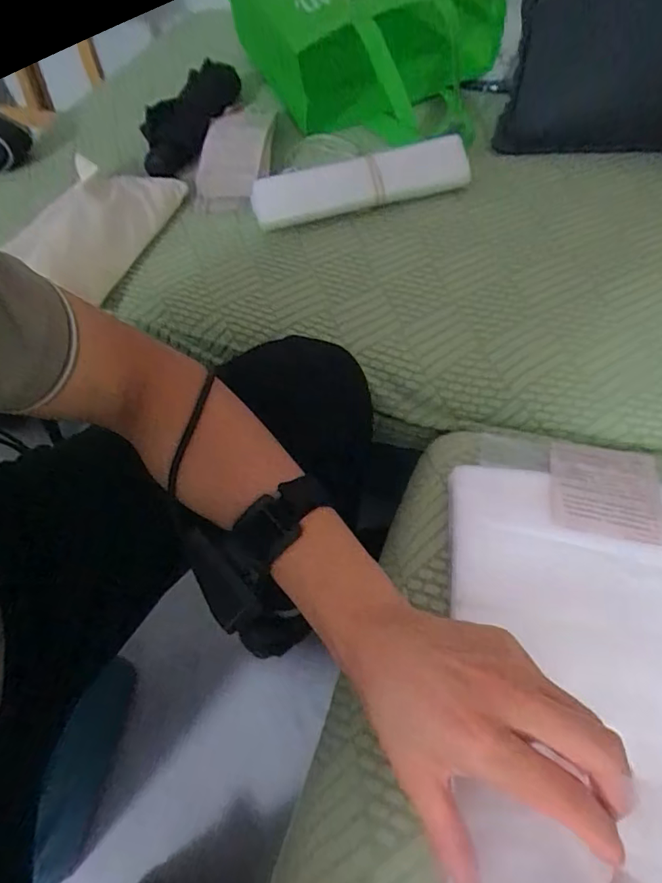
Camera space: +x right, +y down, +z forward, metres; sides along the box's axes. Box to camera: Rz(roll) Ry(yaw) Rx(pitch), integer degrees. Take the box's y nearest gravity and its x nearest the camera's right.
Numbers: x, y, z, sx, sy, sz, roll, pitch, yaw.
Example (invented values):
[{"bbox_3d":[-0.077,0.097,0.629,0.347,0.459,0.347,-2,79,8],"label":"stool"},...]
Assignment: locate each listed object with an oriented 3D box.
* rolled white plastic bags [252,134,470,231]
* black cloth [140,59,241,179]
[{"bbox_3d":[0.035,-0.308,0.618,0.251,0.049,0.048,-10,56,-2],"label":"rolled white plastic bags"},{"bbox_3d":[-0.188,-0.456,0.737,0.096,0.063,0.226,13,58,13],"label":"black cloth"}]

